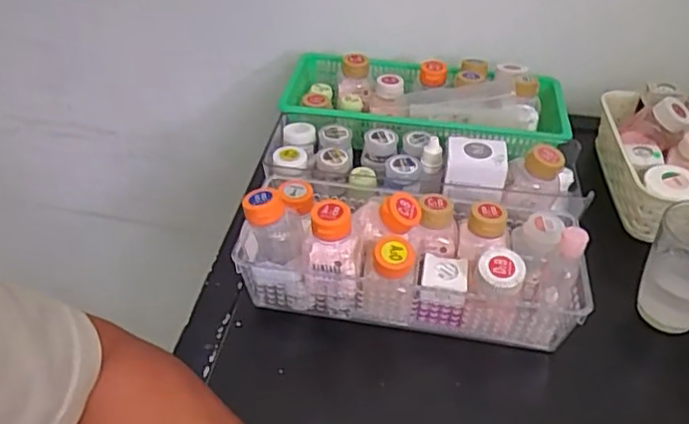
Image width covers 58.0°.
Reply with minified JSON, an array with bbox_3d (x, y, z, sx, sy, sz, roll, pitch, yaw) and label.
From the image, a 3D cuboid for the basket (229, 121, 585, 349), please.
[{"bbox_3d":[0.064,-0.003,0.554,0.283,0.104,0.223,8,41,6],"label":"basket"}]

